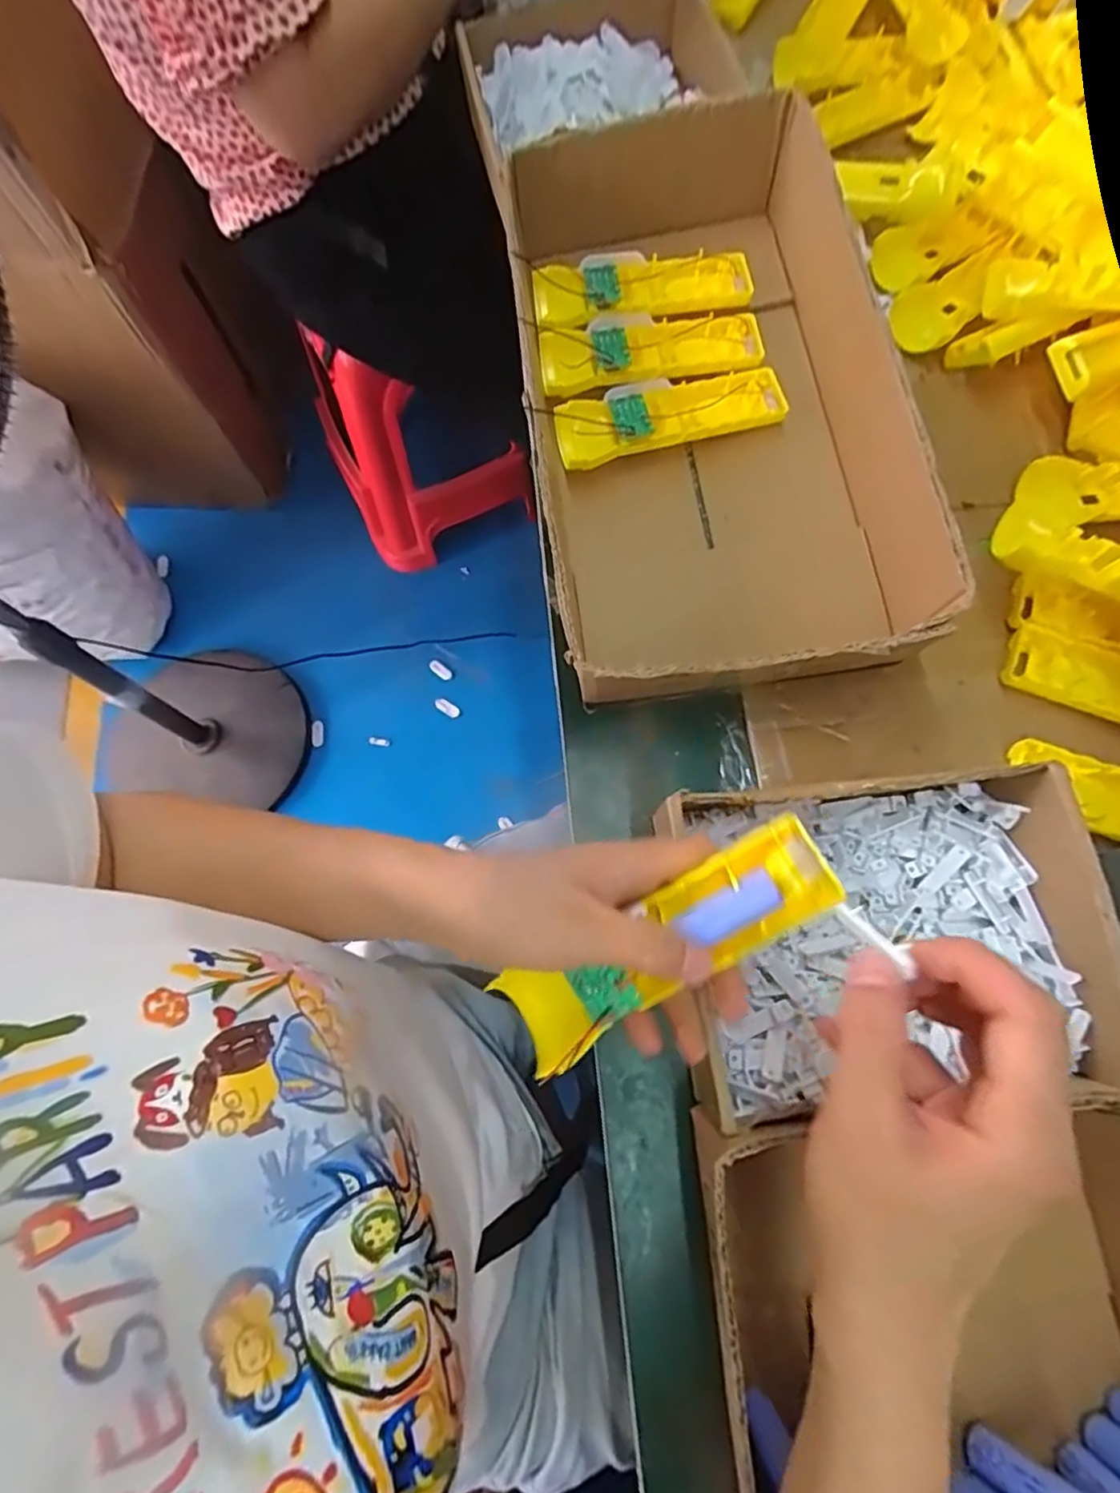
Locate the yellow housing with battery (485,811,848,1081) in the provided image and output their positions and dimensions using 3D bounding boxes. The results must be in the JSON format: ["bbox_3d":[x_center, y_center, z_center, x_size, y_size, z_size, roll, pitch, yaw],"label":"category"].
[{"bbox_3d":[0.047,0.091,0.291,0.159,0.017,0.045,-35,75,10],"label":"yellow housing with battery"}]

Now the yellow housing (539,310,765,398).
[{"bbox_3d":[0.068,-0.306,0.489,0.163,0.018,0.056,-8,73,-1],"label":"yellow housing"}]

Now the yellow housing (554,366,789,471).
[{"bbox_3d":[0.079,-0.241,0.474,0.164,0.033,0.049,-15,73,-3],"label":"yellow housing"}]

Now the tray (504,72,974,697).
[{"bbox_3d":[0.091,-0.244,0.448,0.228,0.082,0.419,-6,73,-1],"label":"tray"}]

